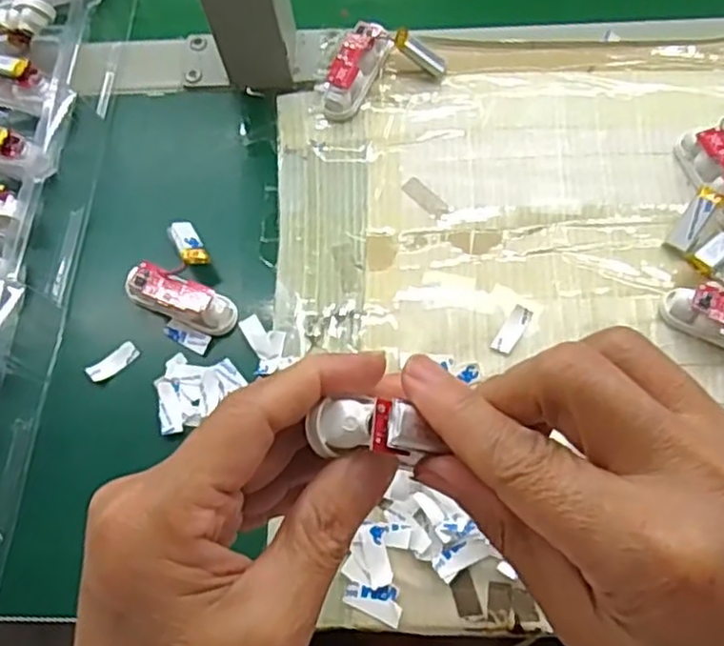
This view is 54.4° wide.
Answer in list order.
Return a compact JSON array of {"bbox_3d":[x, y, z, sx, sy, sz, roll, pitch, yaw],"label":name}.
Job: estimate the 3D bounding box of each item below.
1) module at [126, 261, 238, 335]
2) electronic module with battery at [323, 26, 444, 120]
[{"bbox_3d":[-0.095,-0.013,0.368,0.059,0.021,0.020,23,70,13],"label":"module"},{"bbox_3d":[0.007,-0.151,0.411,0.072,0.022,0.039,-24,67,-7],"label":"electronic module with battery"}]

